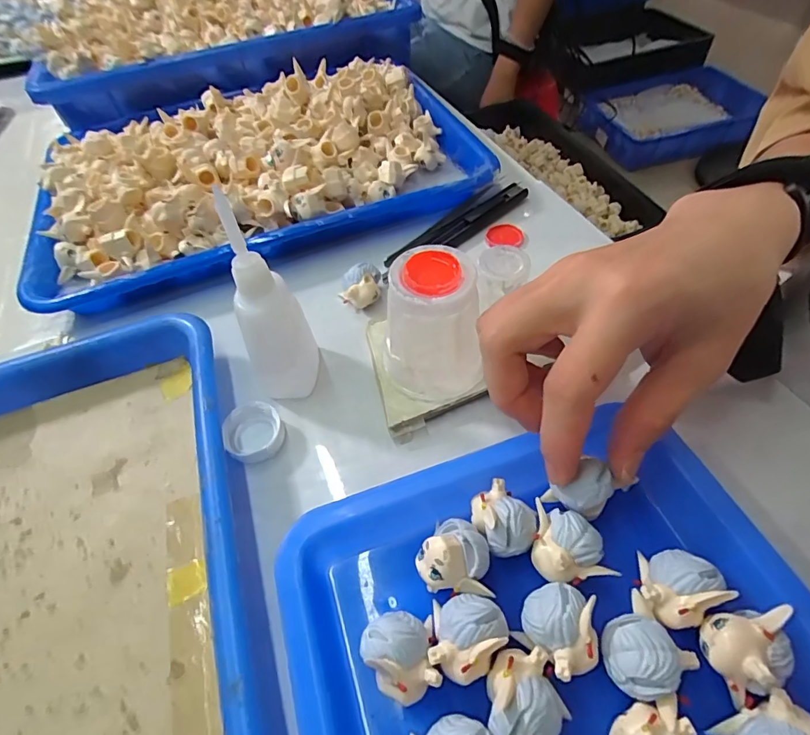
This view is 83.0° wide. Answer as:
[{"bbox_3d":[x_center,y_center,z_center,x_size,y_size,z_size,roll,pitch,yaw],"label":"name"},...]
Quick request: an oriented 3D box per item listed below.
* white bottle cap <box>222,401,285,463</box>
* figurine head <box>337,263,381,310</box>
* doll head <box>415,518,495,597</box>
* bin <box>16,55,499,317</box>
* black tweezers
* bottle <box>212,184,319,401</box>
[{"bbox_3d":[-0.079,0.033,0.238,0.029,0.011,0.030,-2,53,3],"label":"white bottle cap"},{"bbox_3d":[-0.027,-0.049,0.287,0.023,0.024,0.020,8,54,10],"label":"figurine head"},{"bbox_3d":[0.019,0.075,0.182,0.028,0.018,0.027,-1,53,4],"label":"doll head"},{"bbox_3d":[-0.121,-0.172,0.368,0.330,0.048,0.251,-19,54,-10],"label":"bin"},{"bbox_3d":[0.034,-0.099,0.325,0.134,0.008,0.029,-38,59,-22],"label":"black tweezers"},{"bbox_3d":[-0.065,-0.025,0.218,0.032,0.110,0.028,-20,54,-11],"label":"bottle"}]

